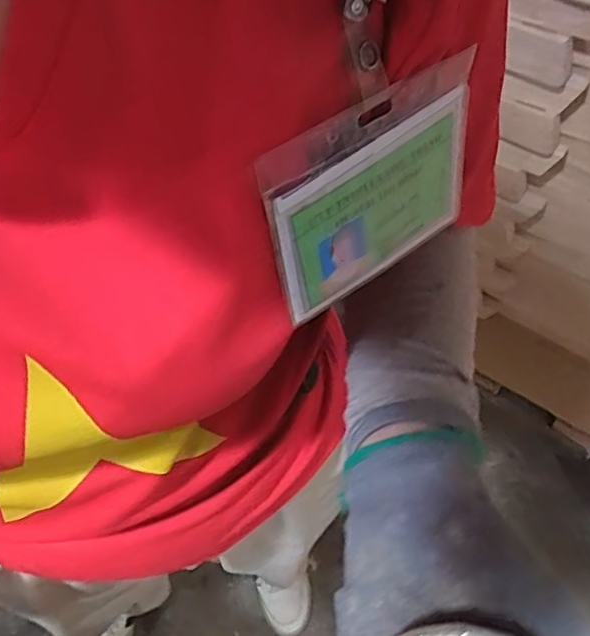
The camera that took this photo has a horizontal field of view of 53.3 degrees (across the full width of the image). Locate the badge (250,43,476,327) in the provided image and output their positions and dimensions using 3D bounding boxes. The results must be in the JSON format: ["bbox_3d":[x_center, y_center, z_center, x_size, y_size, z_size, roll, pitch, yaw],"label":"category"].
[{"bbox_3d":[0.032,-0.049,0.232,0.099,0.080,0.005,-34,50,-18],"label":"badge"}]

